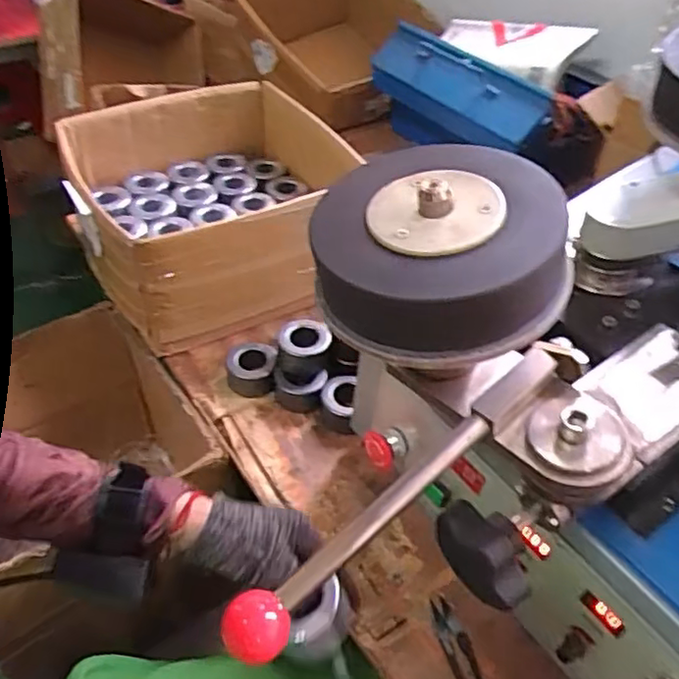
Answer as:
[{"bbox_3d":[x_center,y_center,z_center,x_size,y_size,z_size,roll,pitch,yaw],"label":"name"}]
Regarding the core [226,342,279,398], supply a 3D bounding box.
[{"bbox_3d":[-0.104,0.033,0.760,0.060,0.043,0.058,-4,44,-7],"label":"core"}]

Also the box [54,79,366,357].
[{"bbox_3d":[-0.184,-0.183,0.865,0.295,0.166,0.350,-16,47,-18],"label":"box"}]

